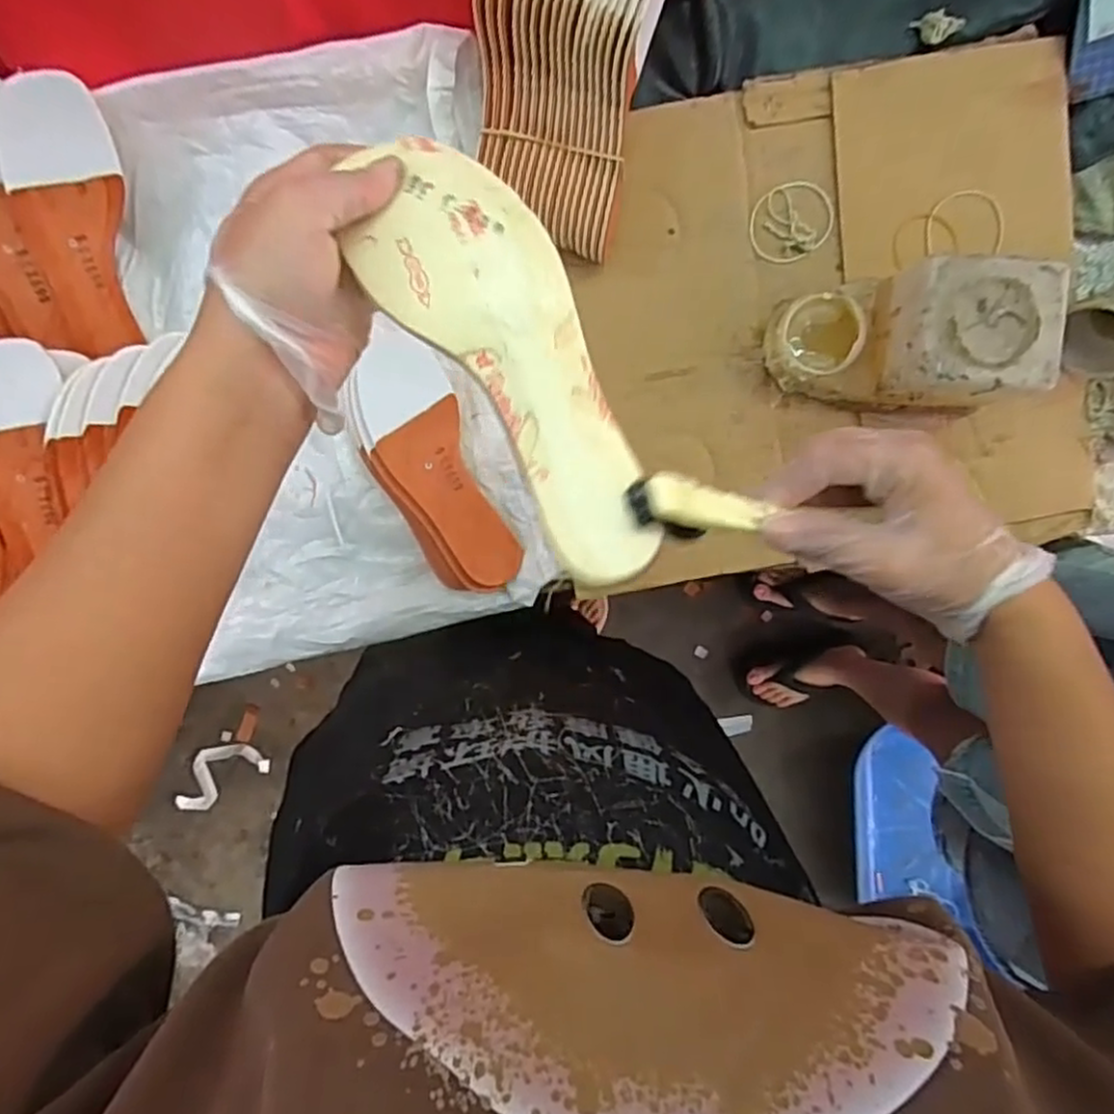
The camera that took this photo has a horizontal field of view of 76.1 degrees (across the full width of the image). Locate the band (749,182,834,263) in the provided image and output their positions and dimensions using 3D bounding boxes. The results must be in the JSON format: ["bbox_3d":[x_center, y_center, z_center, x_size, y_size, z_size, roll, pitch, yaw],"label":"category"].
[{"bbox_3d":[0.213,-0.303,0.646,0.075,0.004,0.067,-5,102,0],"label":"band"}]

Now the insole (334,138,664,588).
[{"bbox_3d":[-0.016,-0.092,0.322,0.075,0.017,0.215,-36,93,-3],"label":"insole"}]

